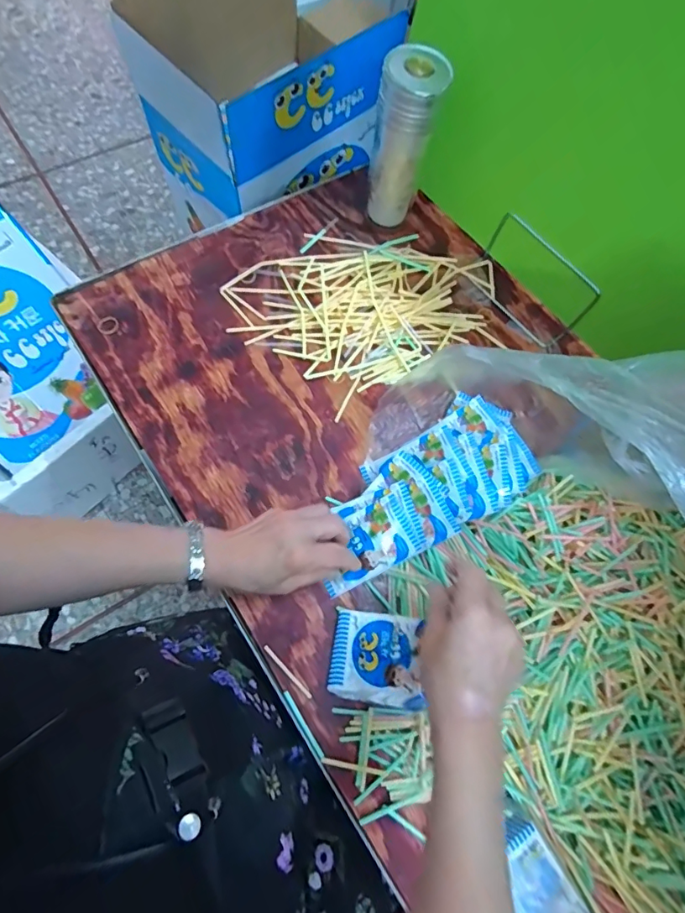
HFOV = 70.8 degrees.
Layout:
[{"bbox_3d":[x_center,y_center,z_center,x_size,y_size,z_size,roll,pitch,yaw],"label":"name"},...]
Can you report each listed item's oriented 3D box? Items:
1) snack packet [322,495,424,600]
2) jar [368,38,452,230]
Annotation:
[{"bbox_3d":[0.020,0.089,0.478,0.100,0.017,0.063,-31,79,12],"label":"snack packet"},{"bbox_3d":[0.067,-0.351,0.556,0.066,0.185,0.059,9,70,-1],"label":"jar"}]

